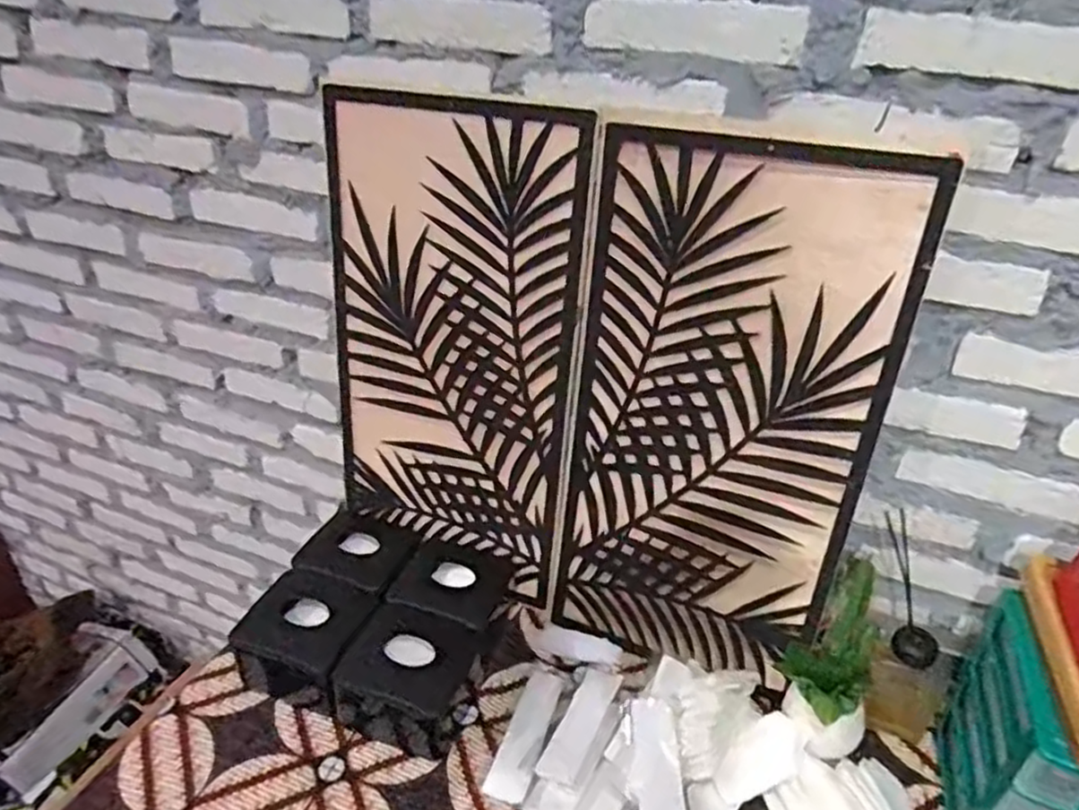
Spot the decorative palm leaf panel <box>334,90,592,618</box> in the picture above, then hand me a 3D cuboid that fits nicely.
[{"bbox_3d":[-0.109,-0.058,0.827,0.293,0.543,0.021,14,28,17],"label":"decorative palm leaf panel"}]

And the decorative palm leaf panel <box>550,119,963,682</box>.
[{"bbox_3d":[0.179,0.035,0.741,0.299,0.581,0.017,15,27,18],"label":"decorative palm leaf panel"}]

